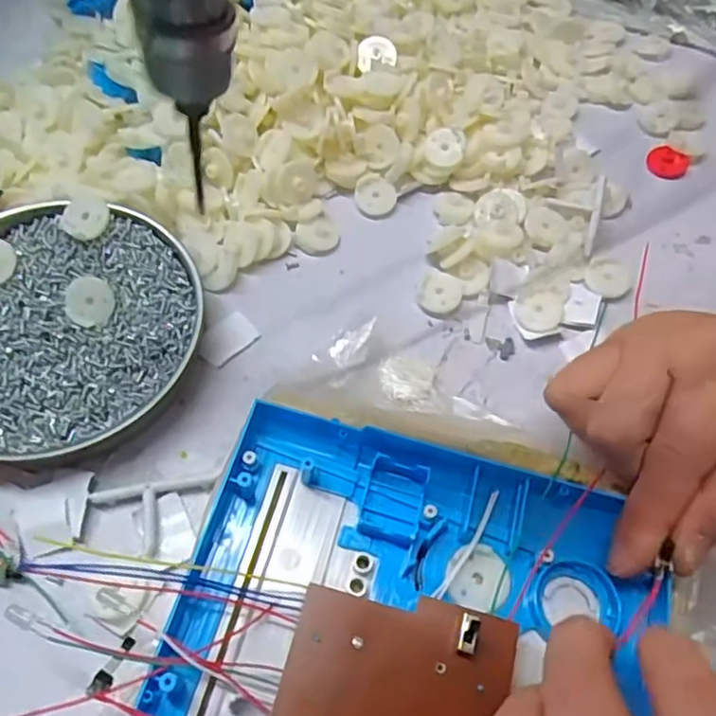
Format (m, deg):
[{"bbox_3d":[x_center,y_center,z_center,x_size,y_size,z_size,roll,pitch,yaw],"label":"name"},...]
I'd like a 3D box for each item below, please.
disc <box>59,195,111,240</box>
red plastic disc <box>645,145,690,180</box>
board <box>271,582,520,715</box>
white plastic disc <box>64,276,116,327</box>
[{"bbox_3d":[-0.138,-0.072,0.323,0.026,0.005,0.022,24,61,11],"label":"disc"},{"bbox_3d":[0.182,-0.116,0.380,0.022,0.006,0.022,1,60,-2],"label":"red plastic disc"},{"bbox_3d":[0.009,0.112,0.204,0.069,0.004,0.072,14,60,5],"label":"board"},{"bbox_3d":[-0.130,-0.027,0.312,0.022,0.005,0.023,0,98,-2],"label":"white plastic disc"}]

